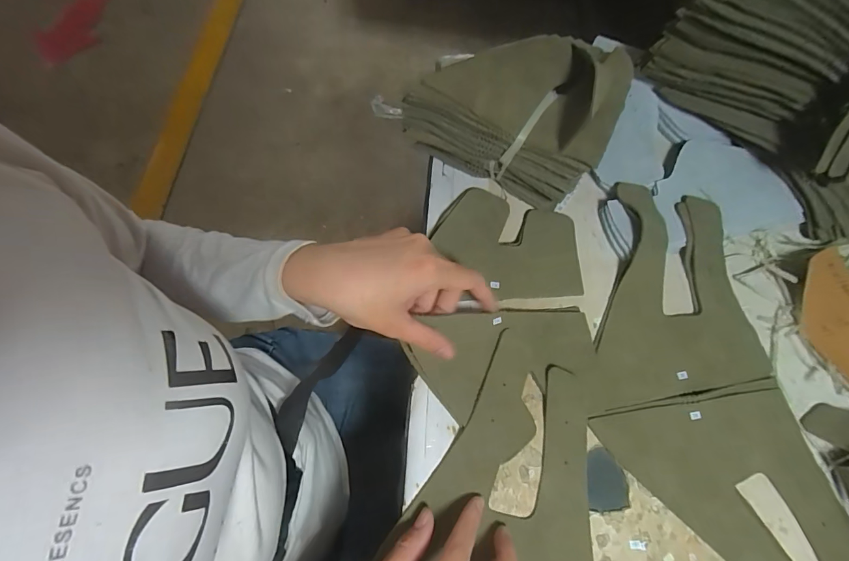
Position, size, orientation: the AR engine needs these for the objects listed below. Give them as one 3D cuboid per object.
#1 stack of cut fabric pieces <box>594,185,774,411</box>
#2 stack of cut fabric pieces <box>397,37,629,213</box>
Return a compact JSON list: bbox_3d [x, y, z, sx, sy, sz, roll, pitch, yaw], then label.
[{"bbox_3d":[0.200,0.004,0.335,0.141,0.026,0.176,-6,69,-4],"label":"stack of cut fabric pieces"},{"bbox_3d":[0.086,-0.165,0.356,0.165,0.098,0.133,26,70,8],"label":"stack of cut fabric pieces"}]

